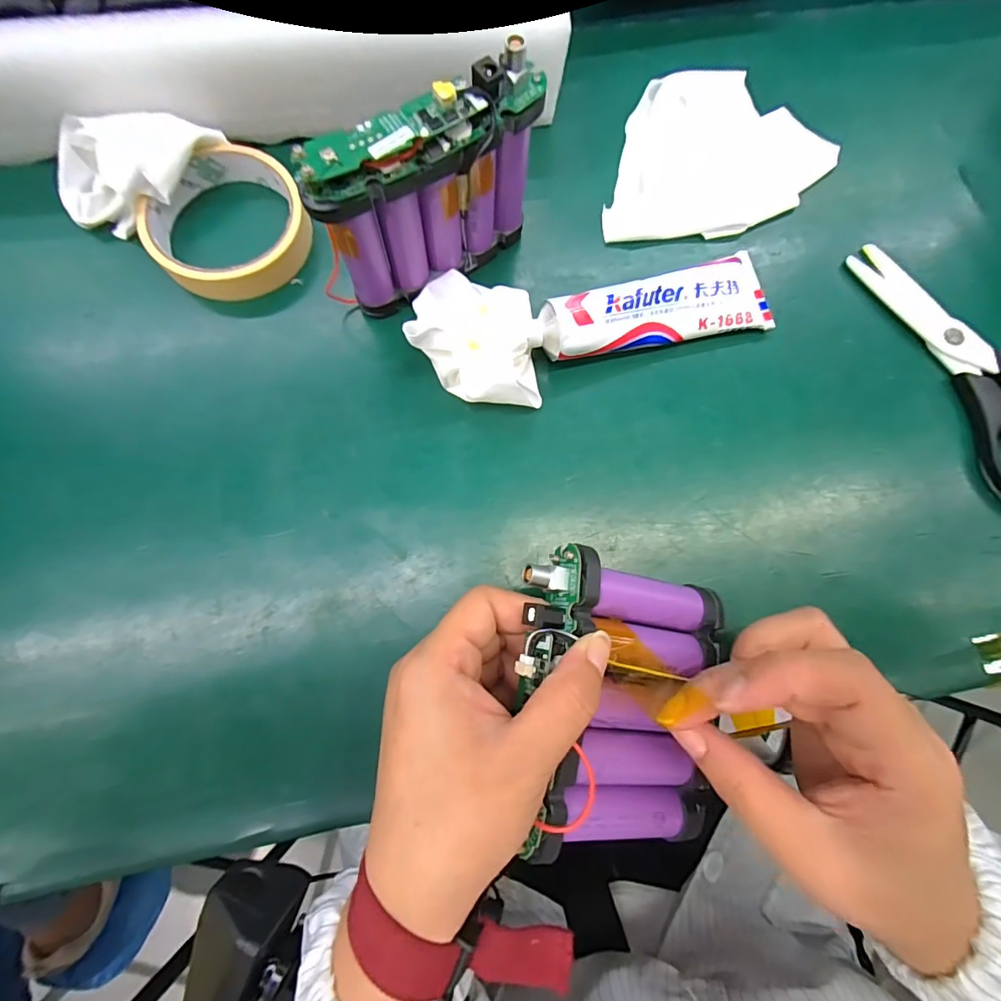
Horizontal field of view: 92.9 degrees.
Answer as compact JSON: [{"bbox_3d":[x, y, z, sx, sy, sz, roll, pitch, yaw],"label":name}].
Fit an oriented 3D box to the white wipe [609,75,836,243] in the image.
[{"bbox_3d":[0.135,-0.221,0.304,0.148,0.011,0.113,-6,78,-3],"label":"white wipe"}]

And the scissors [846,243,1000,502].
[{"bbox_3d":[0.286,-0.080,0.276,0.082,0.013,0.185,-24,79,-7],"label":"scissors"}]

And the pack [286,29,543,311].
[{"bbox_3d":[-0.034,-0.144,0.237,0.114,0.099,0.020,-30,80,-8],"label":"pack"}]

